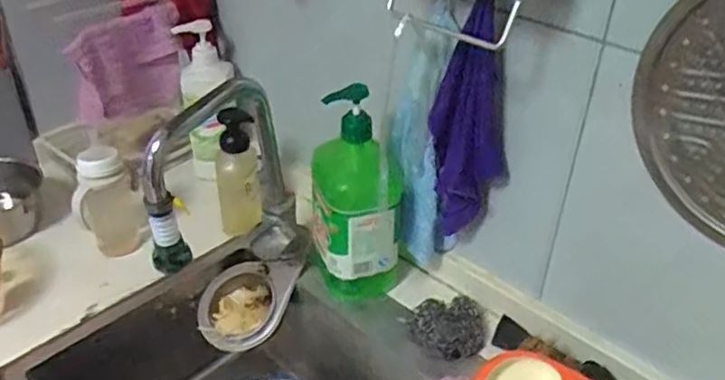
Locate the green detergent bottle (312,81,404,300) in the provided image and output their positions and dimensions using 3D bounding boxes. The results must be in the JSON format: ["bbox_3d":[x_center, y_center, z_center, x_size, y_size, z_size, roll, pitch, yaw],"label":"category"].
[{"bbox_3d":[-0.011,0.013,0.855,0.120,0.277,0.099,0,35,-2],"label":"green detergent bottle"}]

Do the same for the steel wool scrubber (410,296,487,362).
[{"bbox_3d":[0.113,0.172,0.829,0.095,0.036,0.082,-8,36,-13],"label":"steel wool scrubber"}]

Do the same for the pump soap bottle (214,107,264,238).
[{"bbox_3d":[-0.182,-0.025,0.948,0.068,0.180,0.051,-6,36,-11],"label":"pump soap bottle"}]

